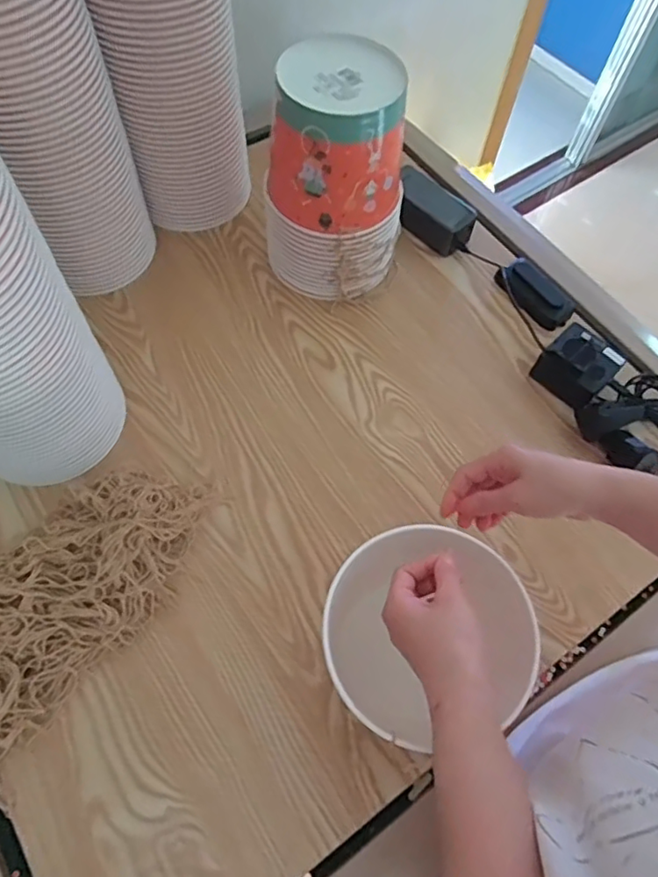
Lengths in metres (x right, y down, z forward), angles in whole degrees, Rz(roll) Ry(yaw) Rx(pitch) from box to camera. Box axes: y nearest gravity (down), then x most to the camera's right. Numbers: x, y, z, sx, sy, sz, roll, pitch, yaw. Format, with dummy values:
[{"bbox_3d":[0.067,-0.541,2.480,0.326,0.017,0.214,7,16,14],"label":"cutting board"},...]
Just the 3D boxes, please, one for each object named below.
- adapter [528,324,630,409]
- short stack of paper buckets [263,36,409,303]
[{"bbox_3d":[0.293,-0.085,0.678,0.067,0.060,0.076,-41,72,-20],"label":"adapter"},{"bbox_3d":[0.012,-0.292,0.664,0.148,0.246,0.142,17,64,5],"label":"short stack of paper buckets"}]

